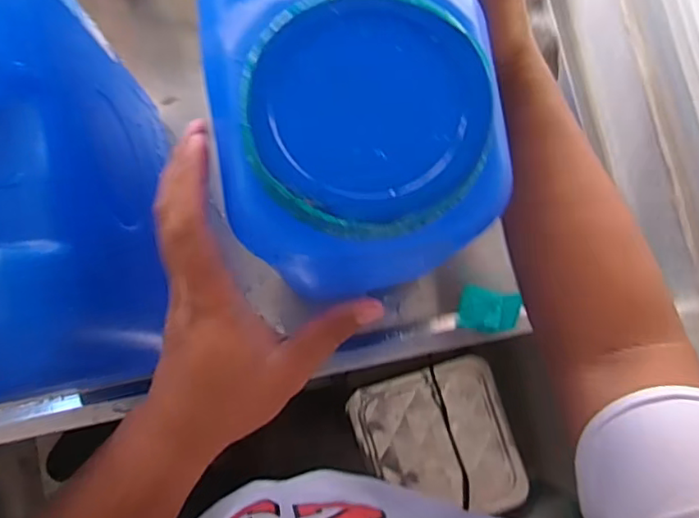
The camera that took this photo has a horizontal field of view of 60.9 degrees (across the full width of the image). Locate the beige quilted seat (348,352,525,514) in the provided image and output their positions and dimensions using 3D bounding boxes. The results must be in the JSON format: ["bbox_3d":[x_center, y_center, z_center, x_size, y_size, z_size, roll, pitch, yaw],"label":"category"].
[{"bbox_3d":[0.171,0.353,1.121,0.277,0.039,0.289,-18,83,-4],"label":"beige quilted seat"}]

